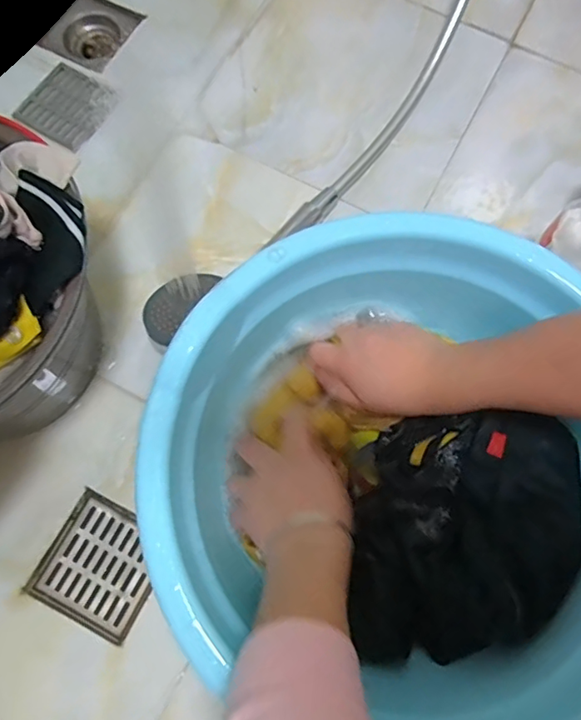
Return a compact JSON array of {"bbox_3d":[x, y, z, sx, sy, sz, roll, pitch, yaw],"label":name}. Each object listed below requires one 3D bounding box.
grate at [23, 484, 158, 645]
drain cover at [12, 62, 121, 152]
[{"bbox_3d":[-0.176,0.191,0.507,0.103,0.007,0.103,26,74,10],"label":"grate"},{"bbox_3d":[-0.274,-0.312,0.665,0.119,0.011,0.095,33,76,12],"label":"drain cover"}]

